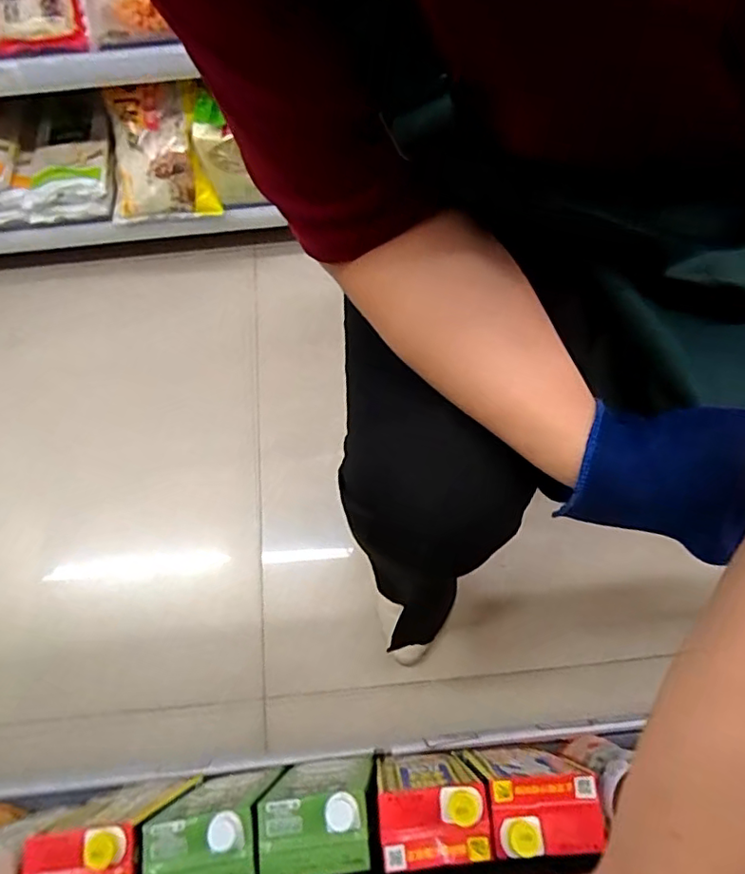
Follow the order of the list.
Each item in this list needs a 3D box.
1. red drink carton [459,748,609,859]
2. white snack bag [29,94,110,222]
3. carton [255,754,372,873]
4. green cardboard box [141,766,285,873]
[{"bbox_3d":[0.150,0.341,0.545,0.095,0.166,0.061,-5,68,0],"label":"red drink carton"},{"bbox_3d":[-0.514,-0.479,0.978,0.137,0.068,0.210,-3,68,1],"label":"white snack bag"},{"bbox_3d":[-0.046,0.353,0.538,0.097,0.158,0.068,-7,68,-1],"label":"carton"},{"bbox_3d":[-0.142,0.375,0.548,0.097,0.193,0.062,-8,68,-1],"label":"green cardboard box"}]

